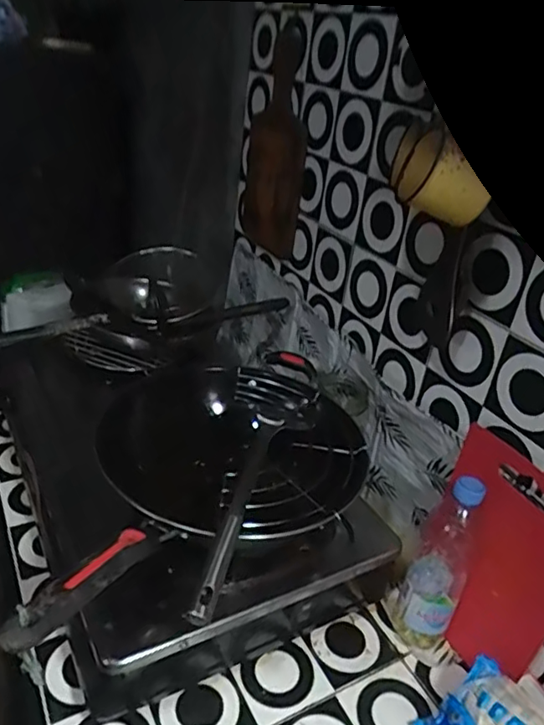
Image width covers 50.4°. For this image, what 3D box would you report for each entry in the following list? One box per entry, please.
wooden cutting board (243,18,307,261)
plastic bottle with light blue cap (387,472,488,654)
[{"bbox_3d":[0.005,-0.397,1.085,0.021,0.398,0.223,-7,33,-26],"label":"wooden cutting board"},{"bbox_3d":[0.203,0.247,0.701,0.072,0.246,0.059,20,32,22],"label":"plastic bottle with light blue cap"}]

